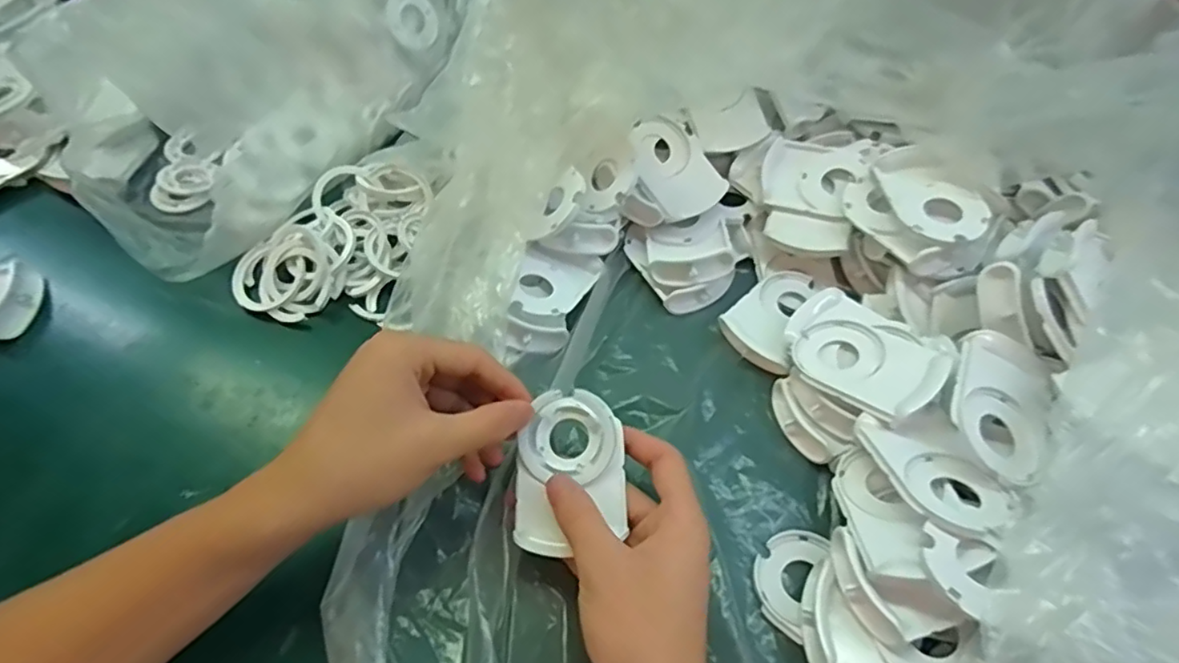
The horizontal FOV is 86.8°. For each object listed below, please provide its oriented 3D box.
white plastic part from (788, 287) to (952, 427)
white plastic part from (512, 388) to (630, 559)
[{"bbox_3d":[0.165,0.012,0.376,0.068,0.013,0.095,-38,44,-18],"label":"white plastic part"},{"bbox_3d":[-0.012,0.072,0.324,0.058,0.016,0.081,-5,74,9],"label":"white plastic part"}]

